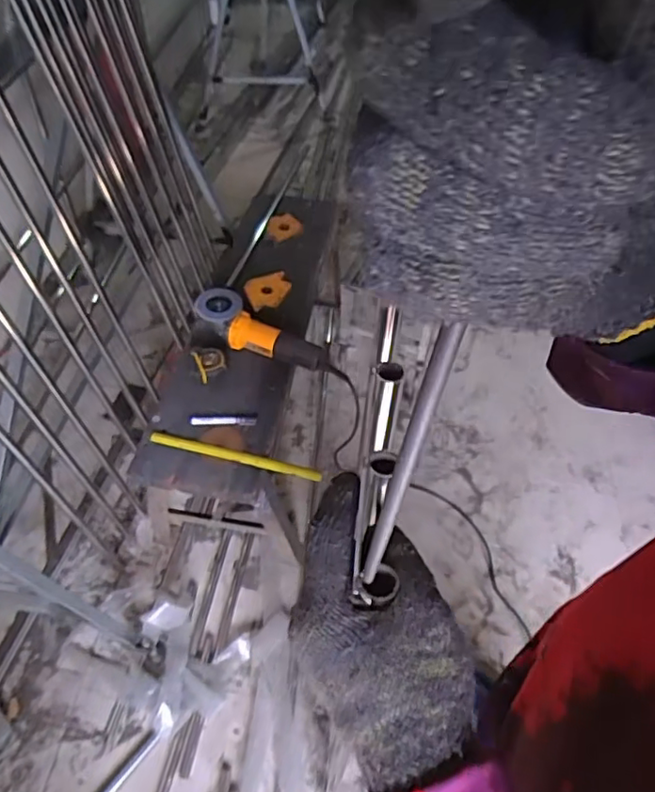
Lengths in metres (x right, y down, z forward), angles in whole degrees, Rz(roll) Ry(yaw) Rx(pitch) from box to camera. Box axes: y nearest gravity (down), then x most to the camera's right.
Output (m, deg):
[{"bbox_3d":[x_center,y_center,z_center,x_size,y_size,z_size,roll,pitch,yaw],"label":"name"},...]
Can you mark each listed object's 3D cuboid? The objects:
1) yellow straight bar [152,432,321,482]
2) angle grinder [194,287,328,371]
[{"bbox_3d":[-0.173,0.108,1.101,0.332,0.015,0.023,11,54,10],"label":"yellow straight bar"},{"bbox_3d":[-0.160,-0.146,1.252,0.252,0.080,0.089,28,56,-3],"label":"angle grinder"}]

